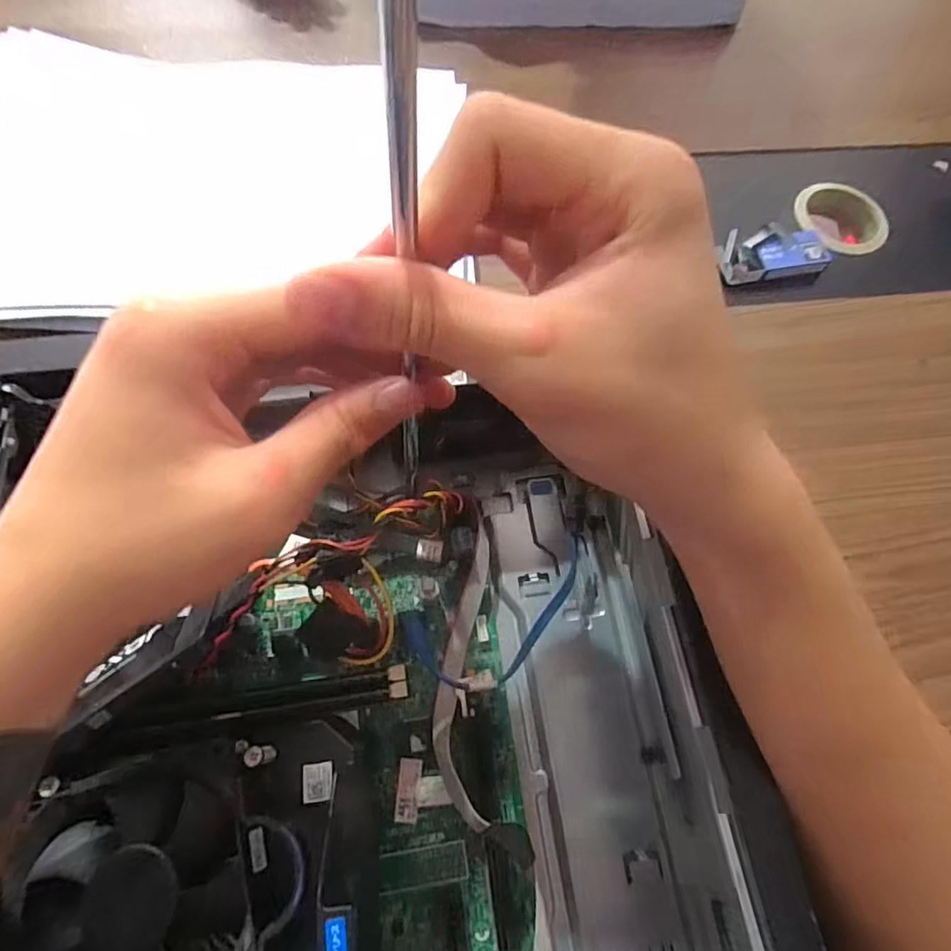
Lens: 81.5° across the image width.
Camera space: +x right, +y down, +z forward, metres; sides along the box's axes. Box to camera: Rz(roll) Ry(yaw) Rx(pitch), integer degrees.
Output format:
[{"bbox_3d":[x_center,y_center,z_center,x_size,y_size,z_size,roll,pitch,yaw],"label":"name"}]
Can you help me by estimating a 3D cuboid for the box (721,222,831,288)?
[{"bbox_3d":[0.217,-0.161,0.401,0.085,0.020,0.043,-9,68,-7],"label":"box"}]

